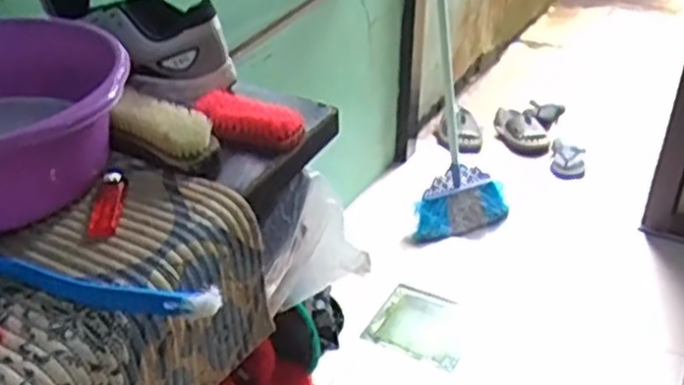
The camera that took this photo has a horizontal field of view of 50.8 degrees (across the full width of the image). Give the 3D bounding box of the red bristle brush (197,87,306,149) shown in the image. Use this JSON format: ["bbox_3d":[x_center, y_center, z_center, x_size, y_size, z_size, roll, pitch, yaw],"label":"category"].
[{"bbox_3d":[-0.097,-0.072,0.725,0.119,0.041,0.051,18,36,25],"label":"red bristle brush"}]

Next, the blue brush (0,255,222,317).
[{"bbox_3d":[-0.206,0.058,0.522,0.234,0.030,0.049,3,32,5],"label":"blue brush"}]

